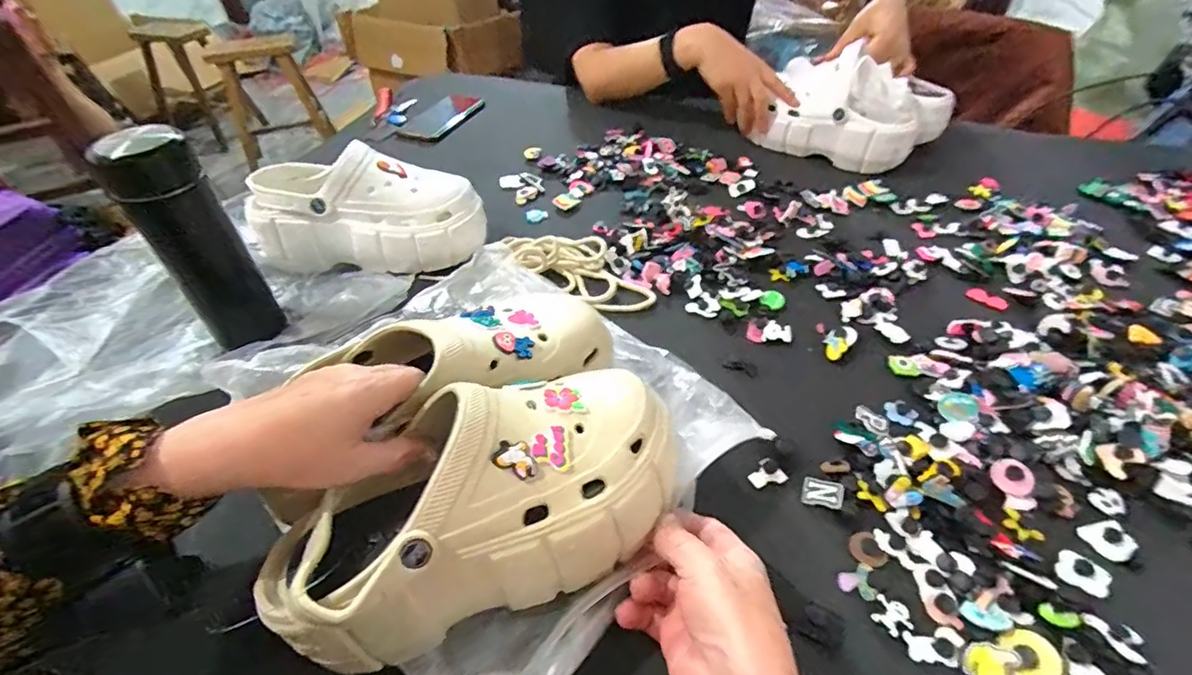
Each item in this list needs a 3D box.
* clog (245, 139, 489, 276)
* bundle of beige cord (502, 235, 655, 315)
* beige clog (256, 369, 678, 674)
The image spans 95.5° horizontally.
[{"bbox_3d":[-0.248,-0.137,0.594,0.245,0.109,0.095,1,45,4],"label":"clog"},{"bbox_3d":[-0.014,-0.078,0.582,0.168,0.030,0.078,26,51,26],"label":"bundle of beige cord"},{"bbox_3d":[-0.068,0.093,0.323,0.237,0.087,0.109,-18,46,-14],"label":"beige clog"}]

